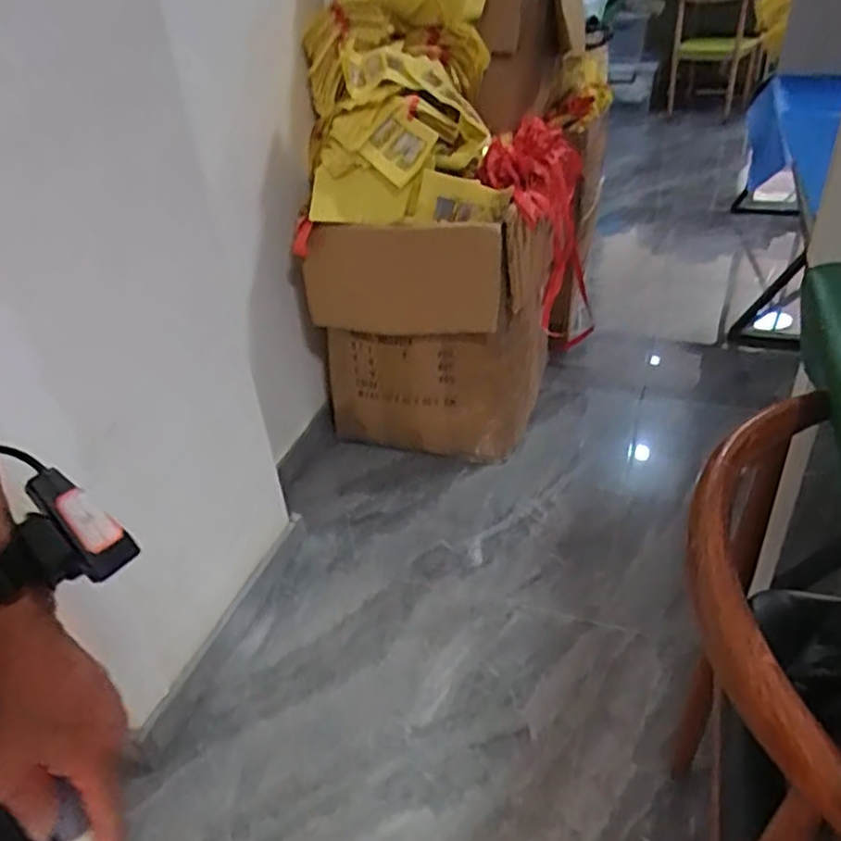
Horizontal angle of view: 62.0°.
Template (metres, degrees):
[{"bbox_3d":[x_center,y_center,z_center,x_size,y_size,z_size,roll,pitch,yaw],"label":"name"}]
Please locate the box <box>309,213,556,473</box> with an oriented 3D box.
[{"bbox_3d":[0.033,-0.216,1.693,0.511,0.620,0.348,8,34,16],"label":"box"}]

